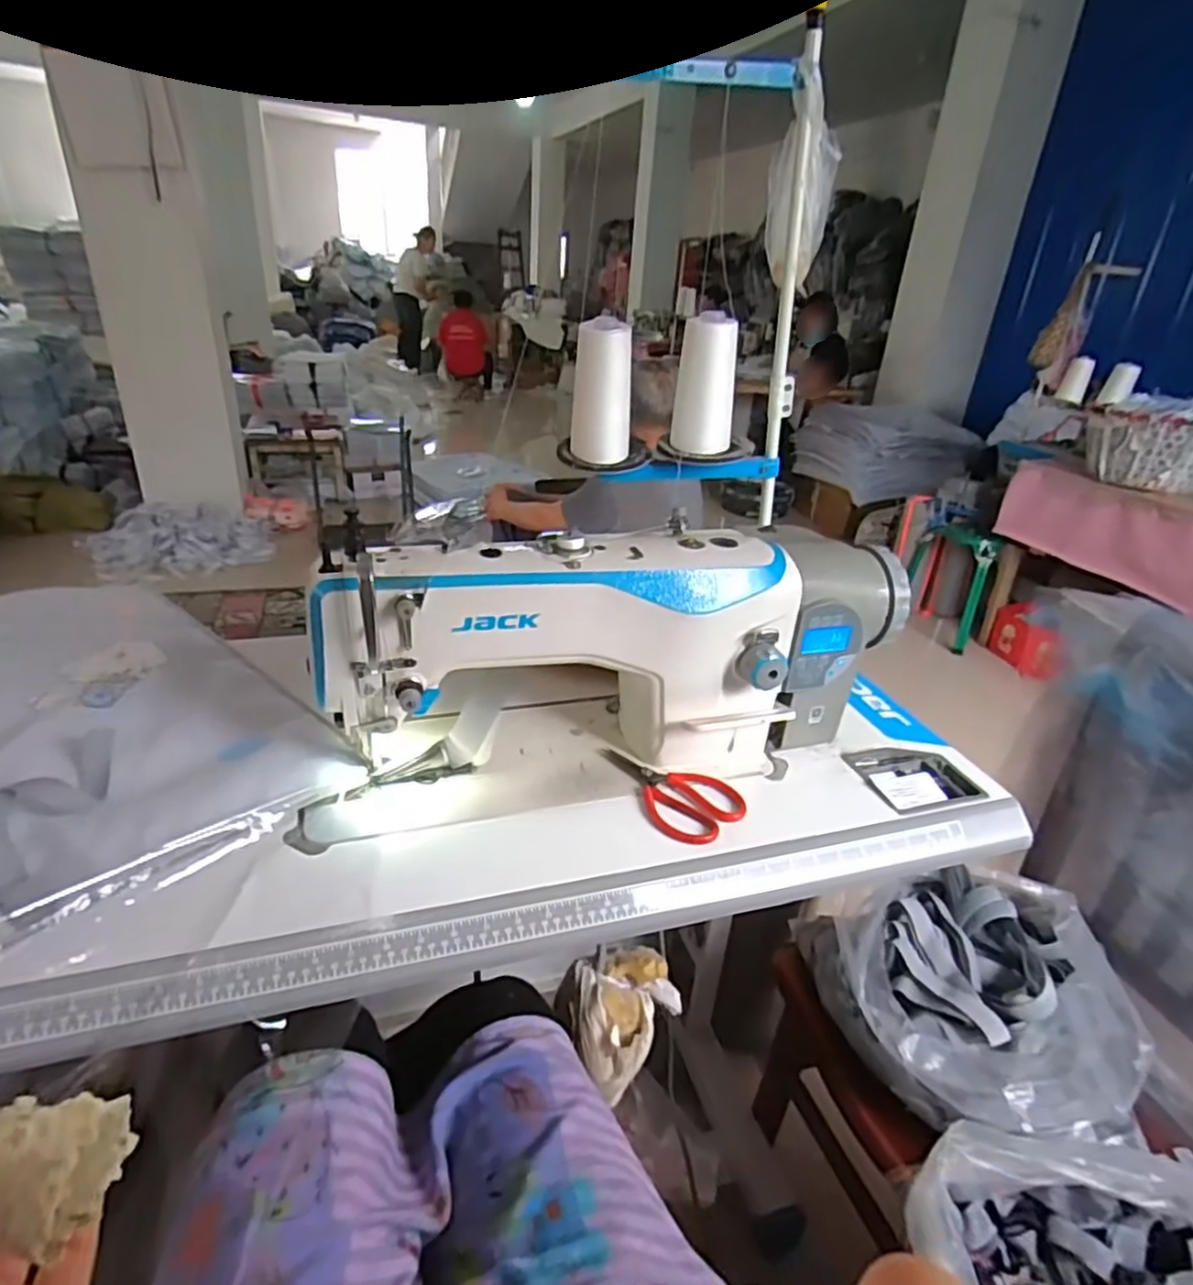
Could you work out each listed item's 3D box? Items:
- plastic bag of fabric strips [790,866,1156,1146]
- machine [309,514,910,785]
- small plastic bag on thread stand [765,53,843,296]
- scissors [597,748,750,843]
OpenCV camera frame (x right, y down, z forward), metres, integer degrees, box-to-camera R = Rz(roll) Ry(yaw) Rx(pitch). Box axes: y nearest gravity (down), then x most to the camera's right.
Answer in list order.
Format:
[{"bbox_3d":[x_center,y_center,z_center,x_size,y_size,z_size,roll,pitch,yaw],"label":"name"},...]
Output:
[{"bbox_3d":[0.411,0.391,0.790,0.270,0.153,0.290,4,27,-1],"label":"plastic bag of fabric strips"},{"bbox_3d":[0.024,0.004,0.727,0.551,0.233,0.182,-2,28,-13],"label":"machine"},{"bbox_3d":[0.234,-0.530,0.820,0.075,0.194,0.065,16,29,21],"label":"small plastic bag on thread stand"},{"bbox_3d":[0.065,0.144,0.707,0.085,0.014,0.155,-21,37,-40],"label":"scissors"}]

